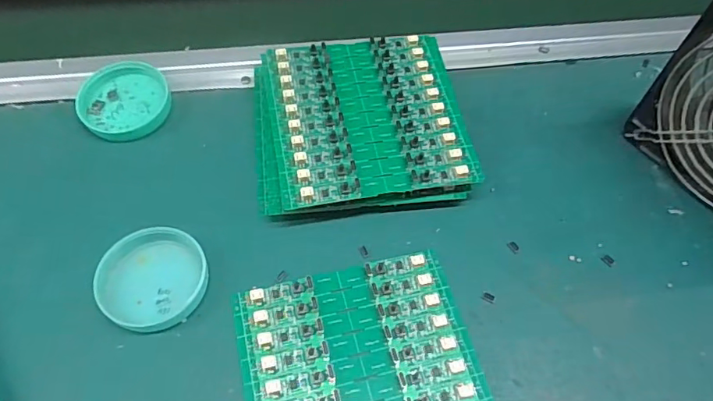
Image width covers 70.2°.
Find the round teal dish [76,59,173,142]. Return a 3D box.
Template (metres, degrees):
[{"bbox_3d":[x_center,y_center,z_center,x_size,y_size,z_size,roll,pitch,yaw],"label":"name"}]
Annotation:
[{"bbox_3d":[-0.178,-0.077,0.388,0.063,0.014,0.065,1,58,-2],"label":"round teal dish"}]

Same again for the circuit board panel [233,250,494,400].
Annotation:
[{"bbox_3d":[0.006,0.102,0.292,0.132,0.005,0.136,-12,59,-10],"label":"circuit board panel"}]

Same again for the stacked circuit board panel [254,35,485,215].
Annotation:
[{"bbox_3d":[0.001,-0.057,0.375,0.150,0.034,0.138,-7,59,-7],"label":"stacked circuit board panel"}]

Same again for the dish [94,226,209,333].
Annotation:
[{"bbox_3d":[-0.126,0.047,0.314,0.062,0.012,0.063,1,58,-2],"label":"dish"}]

